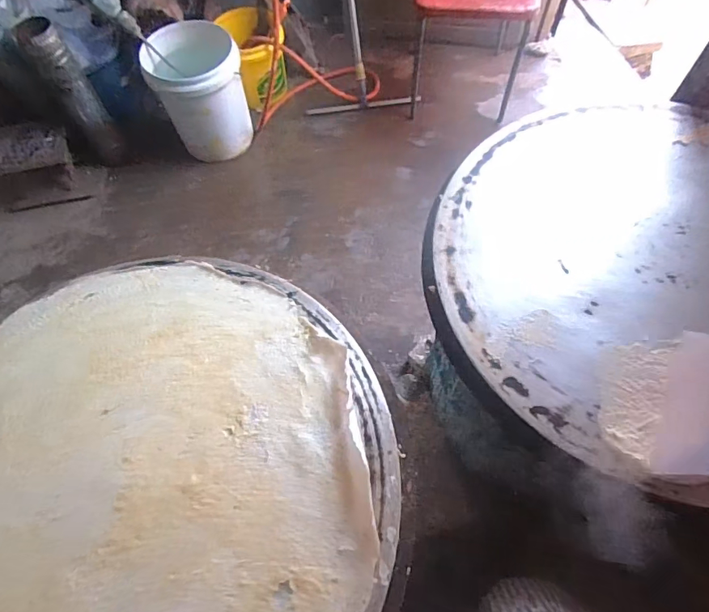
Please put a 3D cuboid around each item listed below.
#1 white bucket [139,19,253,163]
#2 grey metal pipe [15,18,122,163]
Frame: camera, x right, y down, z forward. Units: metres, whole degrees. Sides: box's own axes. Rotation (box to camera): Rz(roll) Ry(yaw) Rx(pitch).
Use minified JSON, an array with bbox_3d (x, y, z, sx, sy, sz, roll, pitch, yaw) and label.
[{"bbox_3d":[-0.539,-0.766,1.653,0.298,0.366,0.298,-1,63,2],"label":"white bucket"},{"bbox_3d":[-0.920,-0.679,1.544,0.122,0.499,0.110,-32,66,-13],"label":"grey metal pipe"}]

